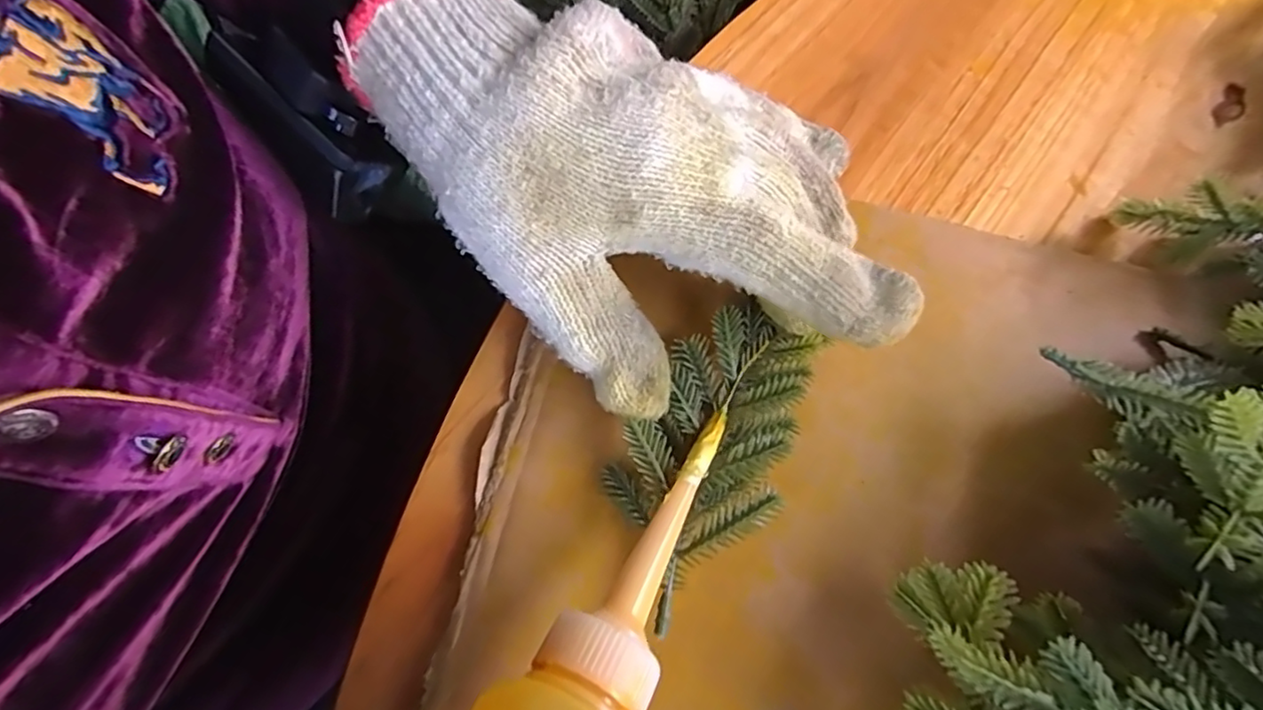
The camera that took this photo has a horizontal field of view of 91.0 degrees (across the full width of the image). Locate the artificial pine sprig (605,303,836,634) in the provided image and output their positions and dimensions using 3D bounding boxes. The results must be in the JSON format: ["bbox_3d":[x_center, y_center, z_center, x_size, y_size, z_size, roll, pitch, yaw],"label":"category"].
[{"bbox_3d":[0.025,0.028,0.198,0.048,0.016,0.101,26,70,9],"label":"artificial pine sprig"}]

